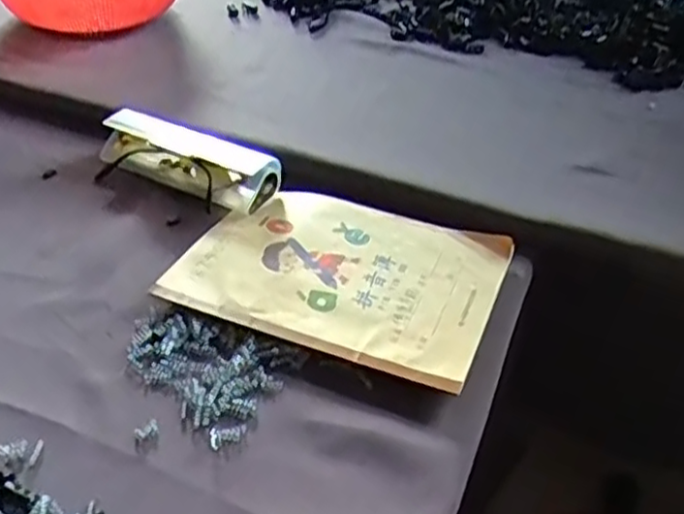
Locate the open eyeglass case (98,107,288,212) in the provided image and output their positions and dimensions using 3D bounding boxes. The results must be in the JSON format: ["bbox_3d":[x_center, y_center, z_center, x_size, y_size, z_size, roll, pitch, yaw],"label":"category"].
[{"bbox_3d":[-0.122,-0.079,0.561,0.153,0.030,0.040,21,45,21],"label":"open eyeglass case"}]

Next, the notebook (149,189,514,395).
[{"bbox_3d":[-0.001,0.008,0.484,0.202,0.008,0.137,16,43,17],"label":"notebook"}]

